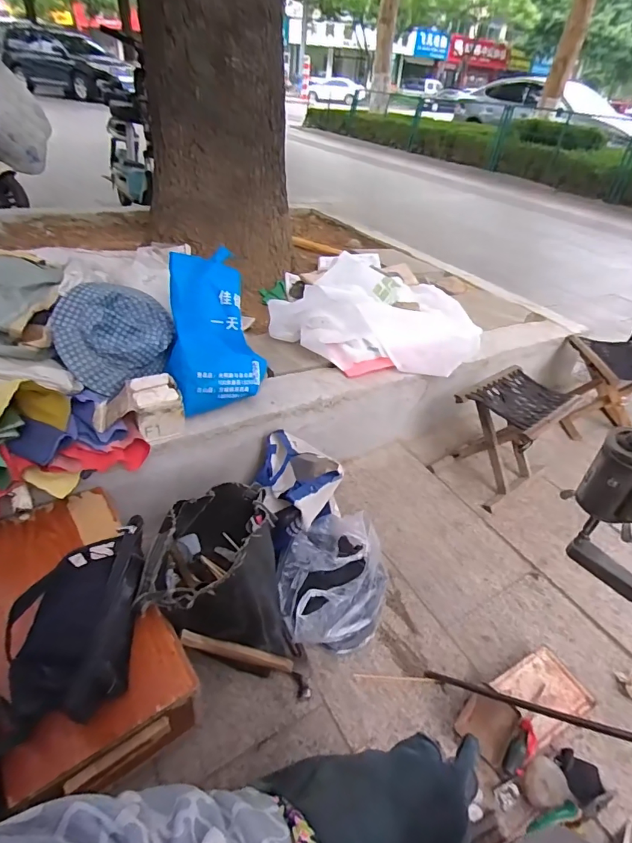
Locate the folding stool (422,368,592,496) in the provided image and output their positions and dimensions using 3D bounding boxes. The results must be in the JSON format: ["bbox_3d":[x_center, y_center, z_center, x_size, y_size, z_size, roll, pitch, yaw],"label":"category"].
[{"bbox_3d":[0.563,0.034,1.333,0.294,0.269,0.240,-24,46,-32],"label":"folding stool"}]

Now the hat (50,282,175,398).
[{"bbox_3d":[-0.526,-0.227,1.161,0.287,0.125,0.294,-13,85,-16],"label":"hat"}]

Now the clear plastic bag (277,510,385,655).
[{"bbox_3d":[0.036,0.341,0.970,0.237,0.186,0.260,12,38,8],"label":"clear plastic bag"}]

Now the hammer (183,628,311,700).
[{"bbox_3d":[-0.134,0.466,0.861,0.294,0.039,0.059,31,33,-19],"label":"hammer"}]

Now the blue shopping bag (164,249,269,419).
[{"bbox_3d":[-0.258,-0.215,1.105,0.207,0.310,0.240,-3,39,-11],"label":"blue shopping bag"}]

